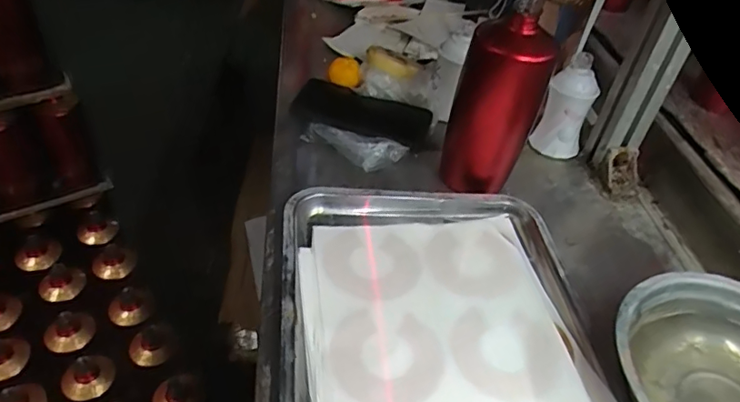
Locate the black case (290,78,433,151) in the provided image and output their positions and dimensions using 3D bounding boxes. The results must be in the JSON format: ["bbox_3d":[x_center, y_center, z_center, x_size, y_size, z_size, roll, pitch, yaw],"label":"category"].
[{"bbox_3d":[-0.010,-0.105,0.665,0.168,0.021,0.077,14,43,8],"label":"black case"}]

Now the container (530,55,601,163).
[{"bbox_3d":[0.234,-0.106,0.644,0.056,0.115,0.052,25,45,18],"label":"container"}]

